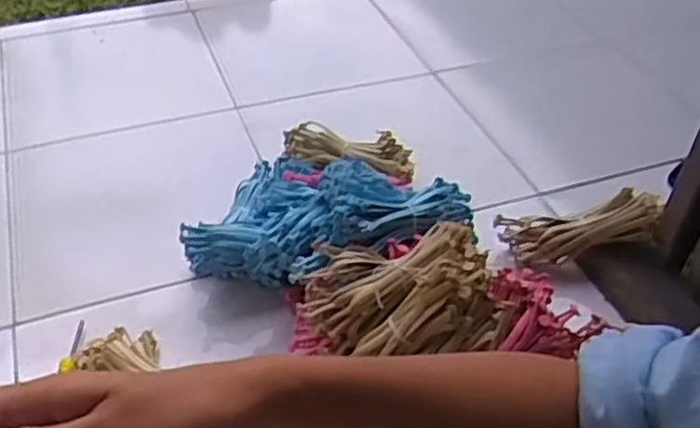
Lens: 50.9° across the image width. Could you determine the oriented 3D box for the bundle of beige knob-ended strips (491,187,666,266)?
[{"bbox_3d":[0.323,0.016,1.023,0.208,0.067,0.060,-14,38,22],"label":"bundle of beige knob-ended strips"}]

